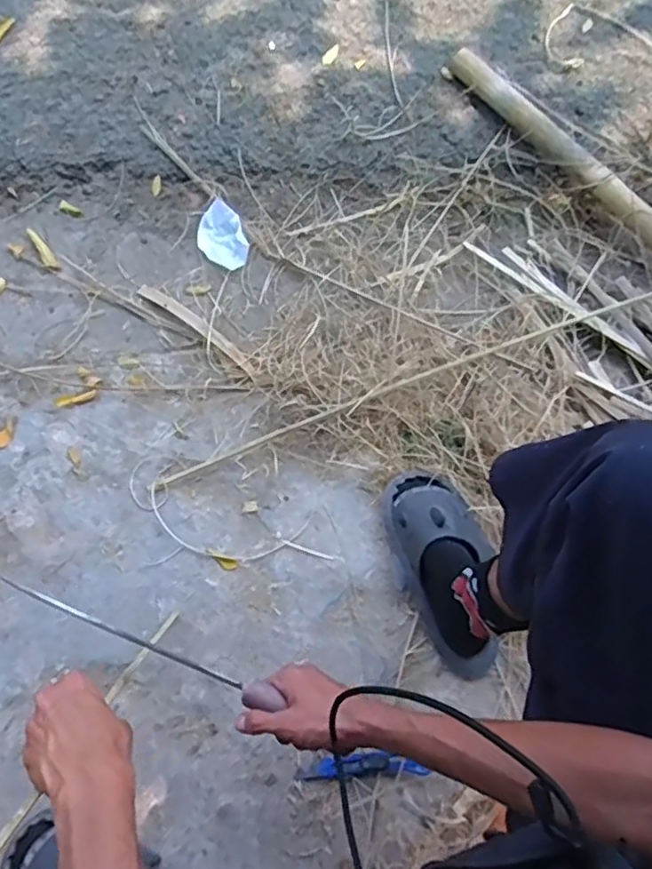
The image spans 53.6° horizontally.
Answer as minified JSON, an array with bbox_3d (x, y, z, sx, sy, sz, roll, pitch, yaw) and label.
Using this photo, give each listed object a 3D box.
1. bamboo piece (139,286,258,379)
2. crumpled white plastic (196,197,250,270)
[{"bbox_3d":[-0.217,-0.185,1.113,0.269,0.010,0.029,37,68,15],"label":"bamboo piece"},{"bbox_3d":[-0.192,-0.363,1.187,0.084,0.015,0.137,-21,78,-4],"label":"crumpled white plastic"}]

